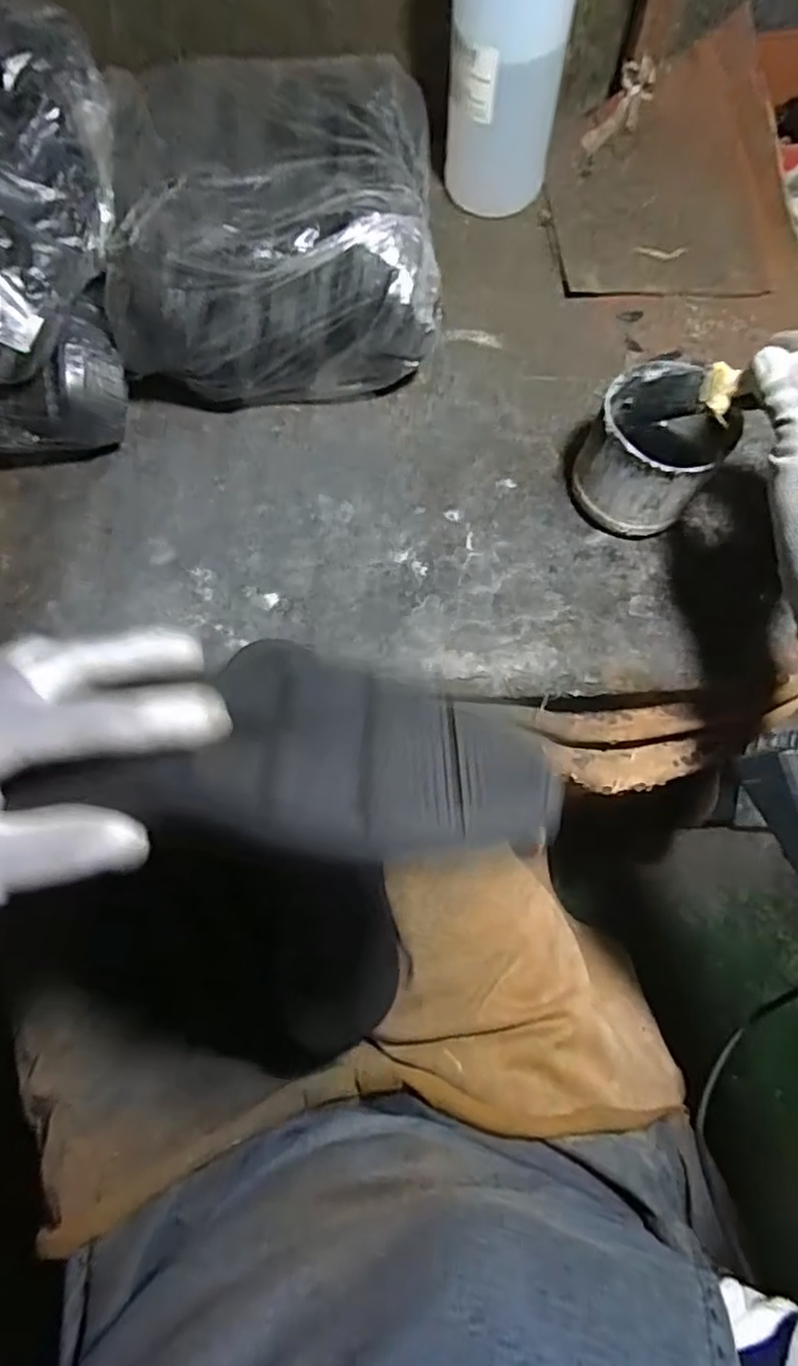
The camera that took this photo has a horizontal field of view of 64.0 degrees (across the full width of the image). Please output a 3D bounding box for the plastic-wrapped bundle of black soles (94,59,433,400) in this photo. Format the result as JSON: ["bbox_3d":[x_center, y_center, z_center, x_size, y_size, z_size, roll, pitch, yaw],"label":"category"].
[{"bbox_3d":[-0.092,-0.351,0.505,0.231,0.124,0.262,-3,73,1],"label":"plastic-wrapped bundle of black soles"}]

